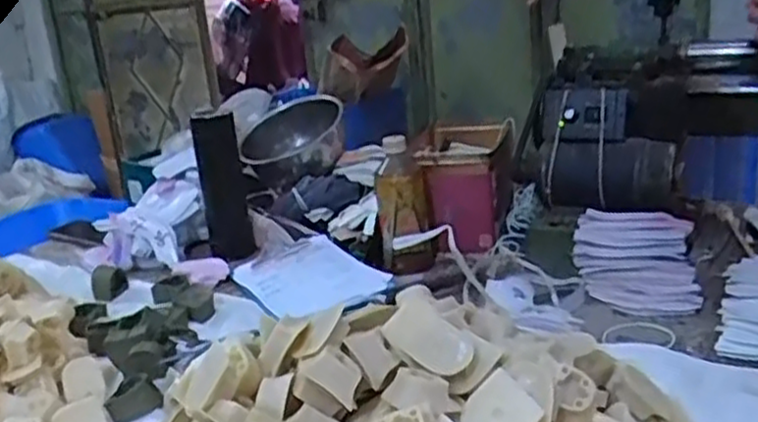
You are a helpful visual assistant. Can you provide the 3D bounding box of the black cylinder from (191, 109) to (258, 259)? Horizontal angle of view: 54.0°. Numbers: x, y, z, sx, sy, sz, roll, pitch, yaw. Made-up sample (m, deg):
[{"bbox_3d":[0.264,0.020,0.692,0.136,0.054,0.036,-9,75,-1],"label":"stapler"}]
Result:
[{"bbox_3d":[-0.233,-0.036,1.117,0.063,0.220,0.067,-11,19,-14],"label":"black cylinder"}]

